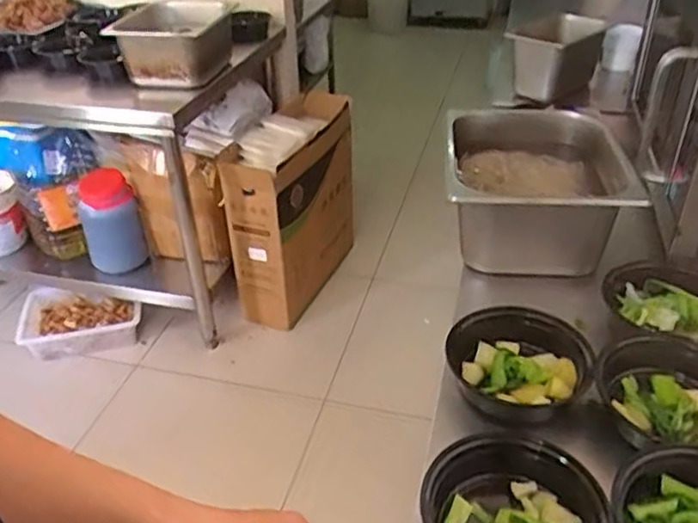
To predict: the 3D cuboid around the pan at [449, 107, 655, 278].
[{"bbox_3d":[0.293,-0.116,1.001,0.276,0.135,0.337,3,33,7],"label":"pan"}]

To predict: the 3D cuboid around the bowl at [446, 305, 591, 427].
[{"bbox_3d":[0.197,0.125,0.752,0.158,0.069,0.145,15,36,23],"label":"bowl"}]

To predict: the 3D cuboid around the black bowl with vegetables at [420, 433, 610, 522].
[{"bbox_3d":[0.149,0.242,0.586,0.156,0.071,0.165,-1,33,1],"label":"black bowl with vegetables"}]

